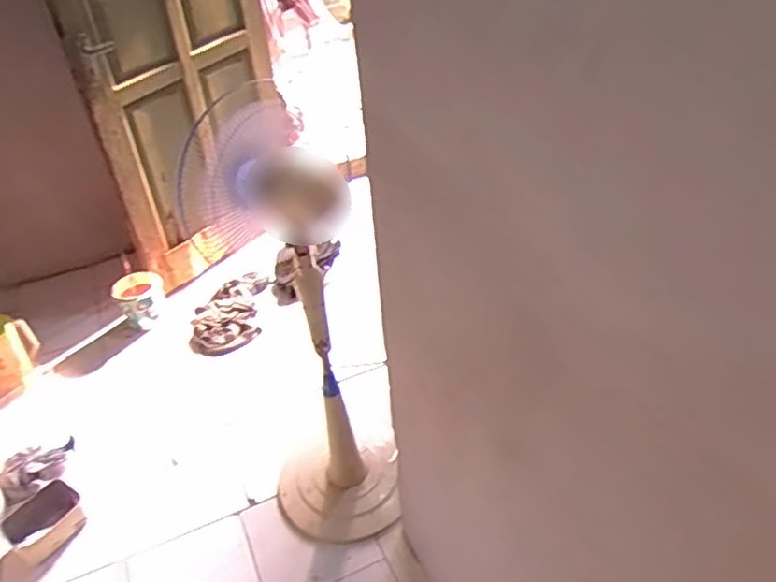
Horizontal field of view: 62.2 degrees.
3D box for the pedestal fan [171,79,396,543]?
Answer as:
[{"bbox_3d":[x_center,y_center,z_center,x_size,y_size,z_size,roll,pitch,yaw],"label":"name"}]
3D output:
[{"bbox_3d":[-0.199,0.115,1.479,0.339,1.071,0.381,-13,39,-10],"label":"pedestal fan"}]

